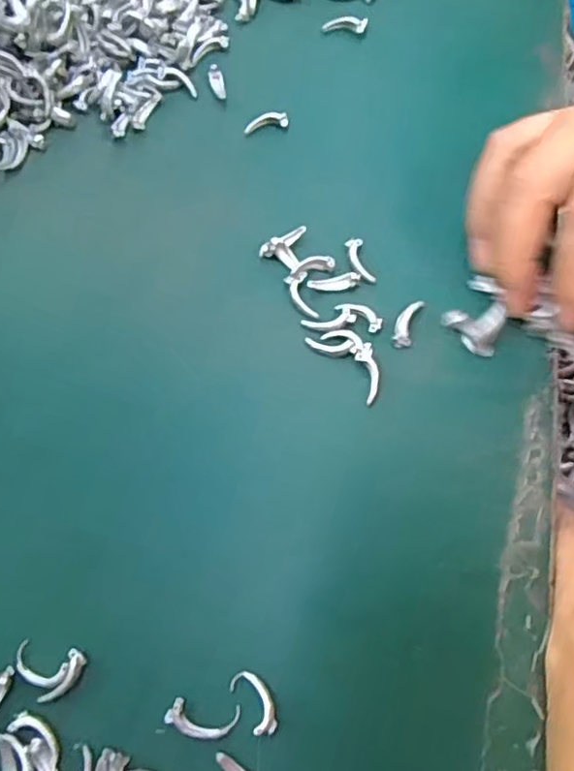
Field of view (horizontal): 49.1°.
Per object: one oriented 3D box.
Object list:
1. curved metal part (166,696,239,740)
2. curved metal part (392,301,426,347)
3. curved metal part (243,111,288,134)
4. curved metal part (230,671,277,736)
[{"bbox_3d":[-0.028,0.110,0.206,0.023,0.004,0.010,7,72,5],"label":"curved metal part"},{"bbox_3d":[0.047,-0.025,0.248,0.008,0.004,0.021,19,73,8],"label":"curved metal part"},{"bbox_3d":[-0.010,-0.120,0.283,0.020,0.005,0.009,-8,71,0],"label":"curved metal part"},{"bbox_3d":[-0.010,0.105,0.207,0.010,0.006,0.020,-32,73,-8],"label":"curved metal part"}]

